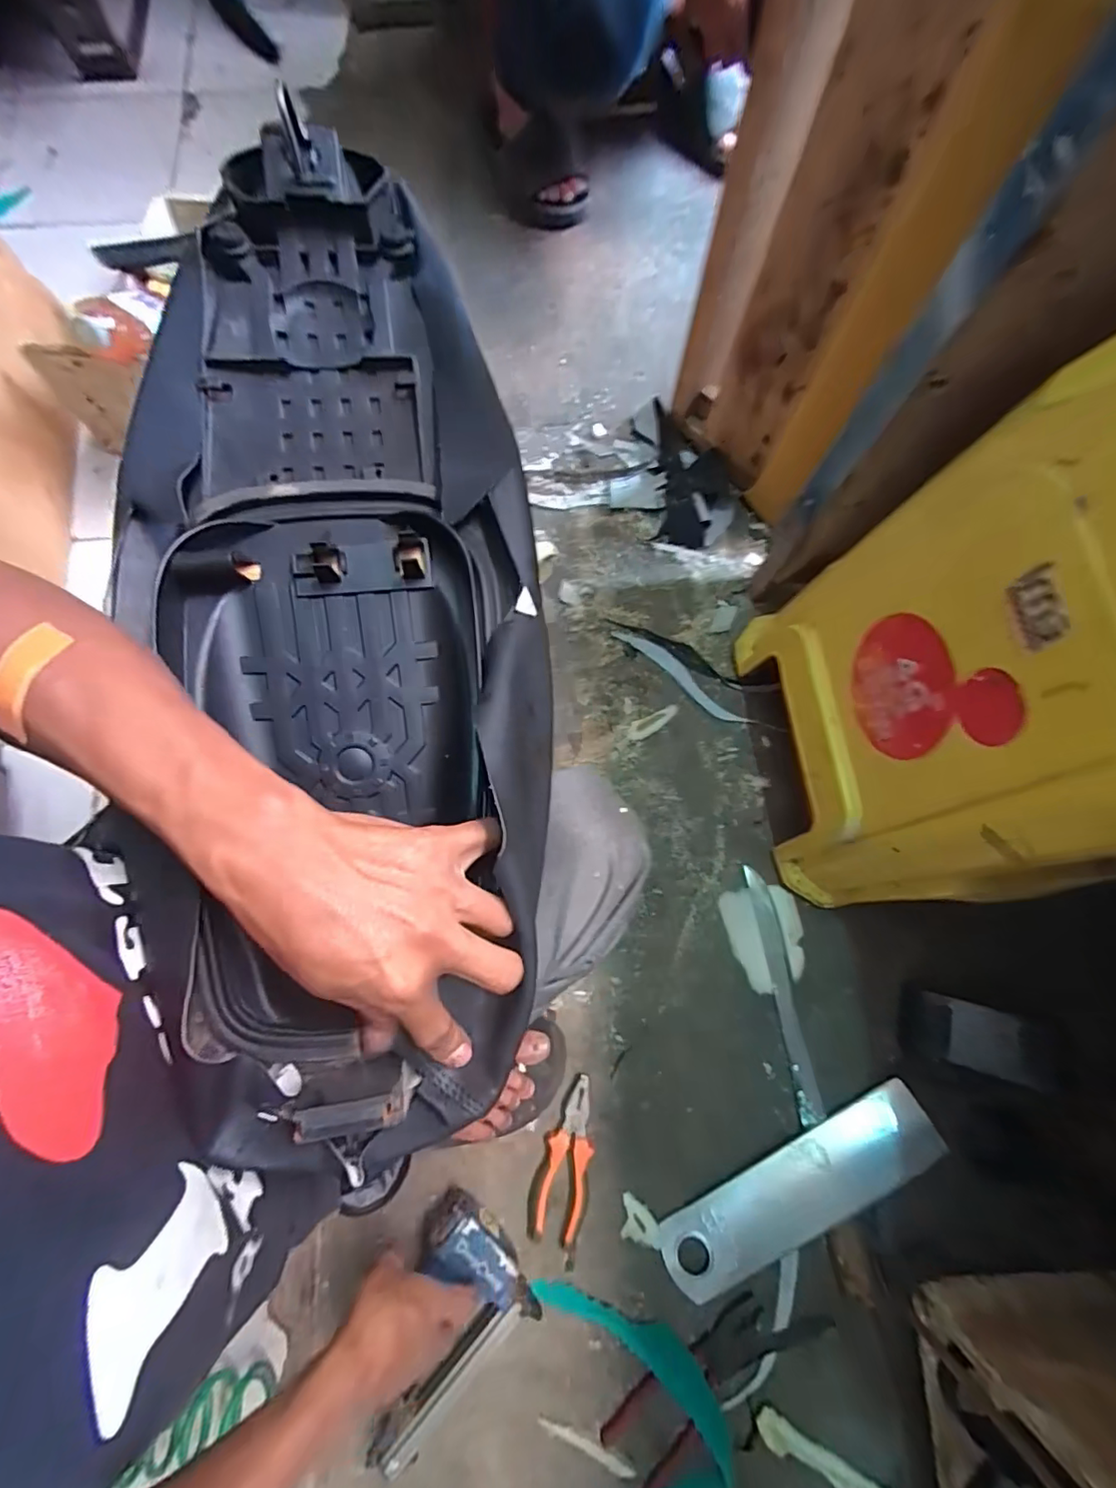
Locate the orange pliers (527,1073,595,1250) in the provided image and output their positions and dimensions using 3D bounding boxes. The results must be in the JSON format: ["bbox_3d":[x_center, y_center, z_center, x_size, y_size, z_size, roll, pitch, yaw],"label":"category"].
[{"bbox_3d":[0.009,0.444,0.592,0.054,0.030,0.156,12,77,4],"label":"orange pliers"}]

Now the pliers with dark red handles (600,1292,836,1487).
[{"bbox_3d":[0.157,0.630,0.551,0.240,0.020,0.069,-37,79,-7],"label":"pliers with dark red handles"}]

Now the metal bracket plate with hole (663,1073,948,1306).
[{"bbox_3d":[0.252,0.470,0.577,0.305,0.010,0.080,-32,65,0],"label":"metal bracket plate with hole"}]

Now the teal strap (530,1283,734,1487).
[{"bbox_3d":[0.075,0.667,0.533,0.169,0.037,0.234,-5,77,0],"label":"teal strap"}]

